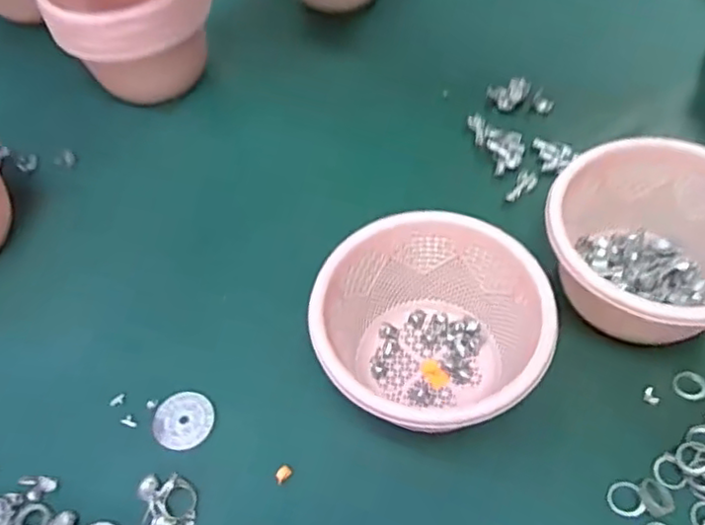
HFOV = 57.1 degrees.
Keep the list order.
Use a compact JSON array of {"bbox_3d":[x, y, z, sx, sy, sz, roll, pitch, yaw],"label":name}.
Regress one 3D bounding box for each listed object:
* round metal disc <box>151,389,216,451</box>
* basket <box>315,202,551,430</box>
[{"bbox_3d":[-0.122,0.113,0.465,0.042,0.004,0.043,-2,55,3],"label":"round metal disc"},{"bbox_3d":[0.053,0.051,0.441,0.142,0.084,0.147,-2,55,3],"label":"basket"}]

